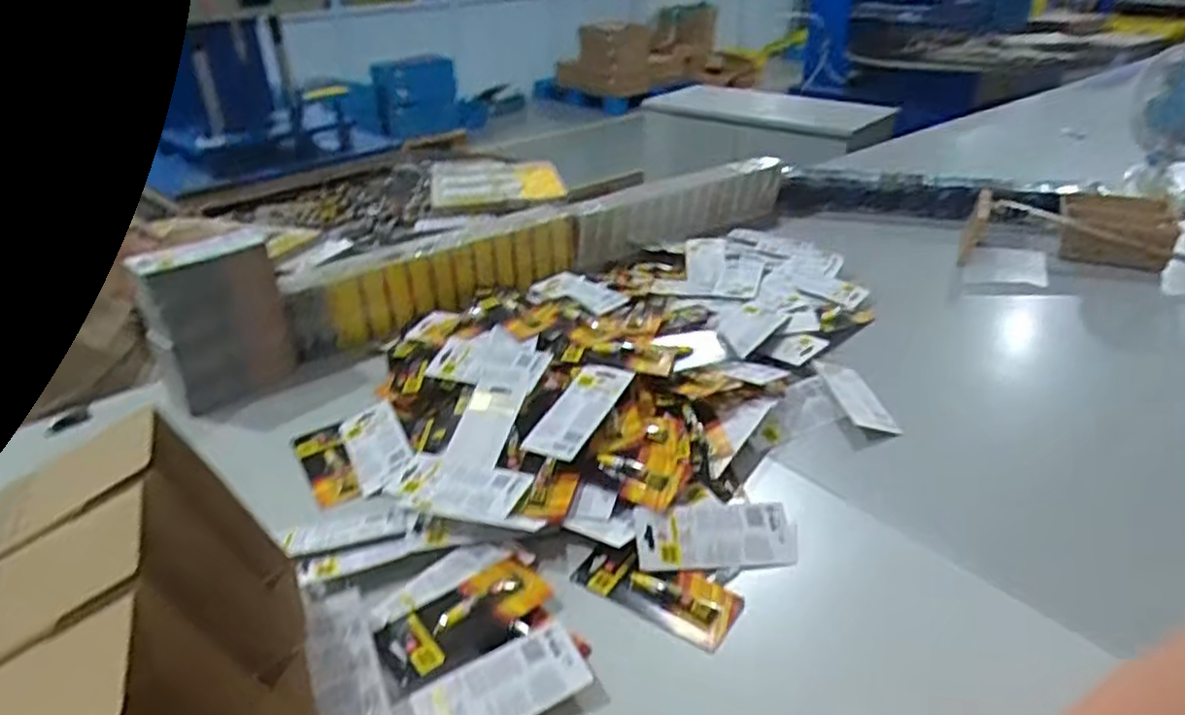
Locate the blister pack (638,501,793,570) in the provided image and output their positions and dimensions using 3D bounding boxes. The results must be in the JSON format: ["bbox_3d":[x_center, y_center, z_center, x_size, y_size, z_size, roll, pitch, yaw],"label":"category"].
[{"bbox_3d":[0.124,0.181,0.752,0.157,0.027,0.075,-3,30,-3],"label":"blister pack"}]

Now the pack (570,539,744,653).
[{"bbox_3d":[0.062,0.218,0.712,0.153,0.020,0.067,16,35,28],"label":"pack"}]

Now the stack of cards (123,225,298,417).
[{"bbox_3d":[-0.513,-0.053,1.012,0.103,0.206,0.163,25,40,38],"label":"stack of cards"}]

